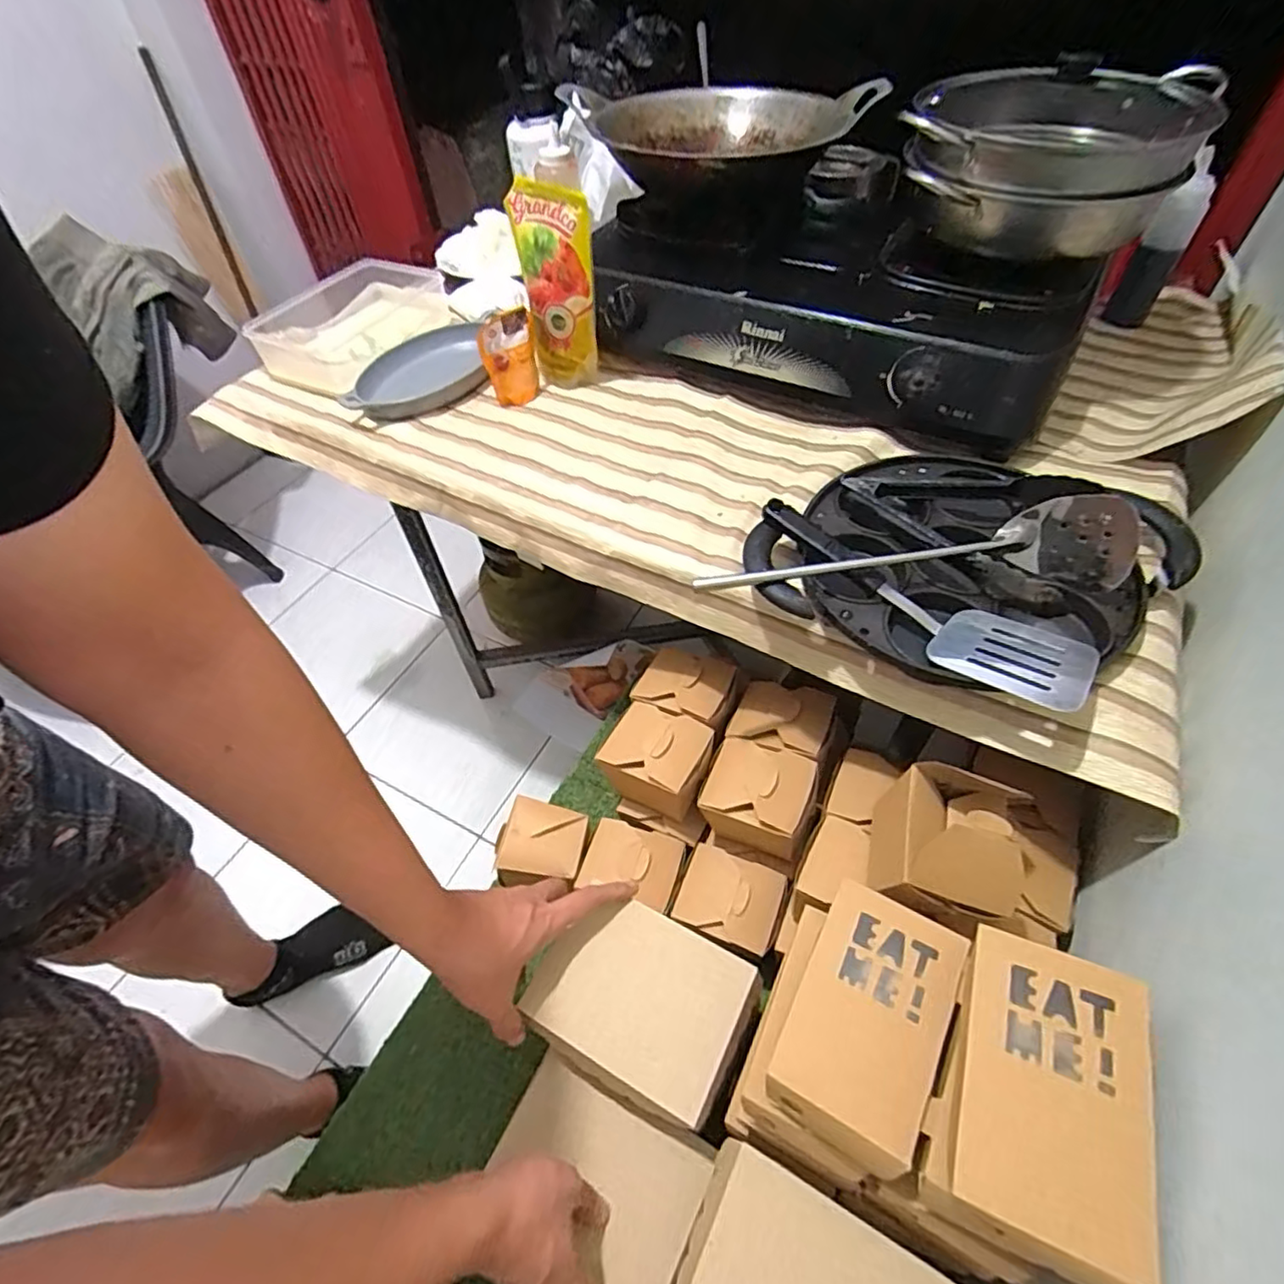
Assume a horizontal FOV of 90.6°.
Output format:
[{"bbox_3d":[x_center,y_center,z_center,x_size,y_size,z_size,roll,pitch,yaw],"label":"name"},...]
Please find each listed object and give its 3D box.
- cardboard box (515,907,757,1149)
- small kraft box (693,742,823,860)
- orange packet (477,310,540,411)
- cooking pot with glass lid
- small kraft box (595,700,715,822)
[{"bbox_3d":[-0.001,0.319,0.556,0.168,0.072,0.134,22,56,19],"label":"cardboard box"},{"bbox_3d":[0.116,0.162,0.646,0.102,0.092,0.092,19,55,17],"label":"small kraft box"},{"bbox_3d":[-0.159,-0.340,0.767,0.064,0.091,0.048,-10,52,-5],"label":"orange packet"},{"bbox_3d":[0.405,-0.487,0.645,0.264,0.109,0.278,19,55,17],"label":"cooking pot with glass lid"},{"bbox_3d":[0.016,0.128,0.685,0.108,0.097,0.081,20,55,18],"label":"small kraft box"}]

